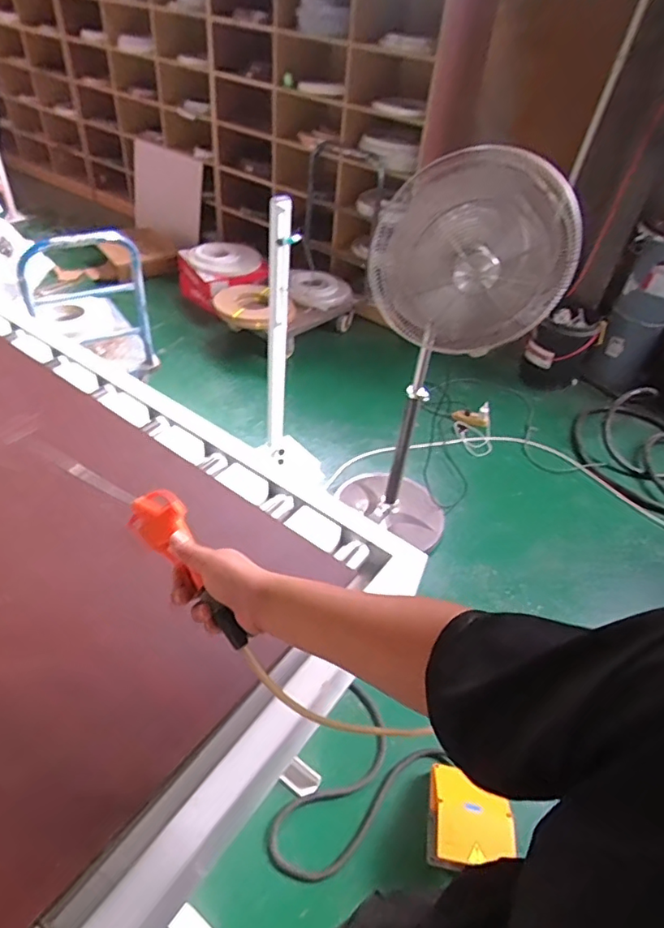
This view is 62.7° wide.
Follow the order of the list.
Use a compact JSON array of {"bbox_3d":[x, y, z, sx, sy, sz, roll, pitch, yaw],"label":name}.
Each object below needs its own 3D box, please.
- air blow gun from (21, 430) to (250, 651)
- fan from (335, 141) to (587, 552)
[{"bbox_3d":[-0.226,0.054,0.645,0.400,0.046,0.055,35,49,23],"label":"air blow gun"},{"bbox_3d":[0.324,-0.227,1.705,0.490,1.279,0.448,19,44,12],"label":"fan"}]

